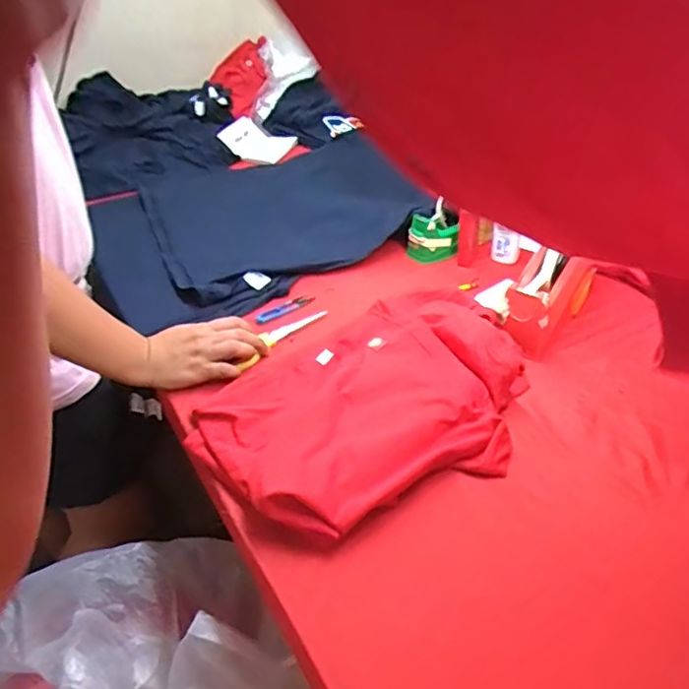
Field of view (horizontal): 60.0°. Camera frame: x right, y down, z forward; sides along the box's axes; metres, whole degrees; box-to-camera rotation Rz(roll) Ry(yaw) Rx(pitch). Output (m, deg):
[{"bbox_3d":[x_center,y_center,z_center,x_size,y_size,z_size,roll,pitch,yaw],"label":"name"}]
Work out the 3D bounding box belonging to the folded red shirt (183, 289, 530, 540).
[{"bbox_3d":[0.024,0.060,0.709,0.383,0.065,0.285,-20,41,-18],"label":"folded red shirt"}]

